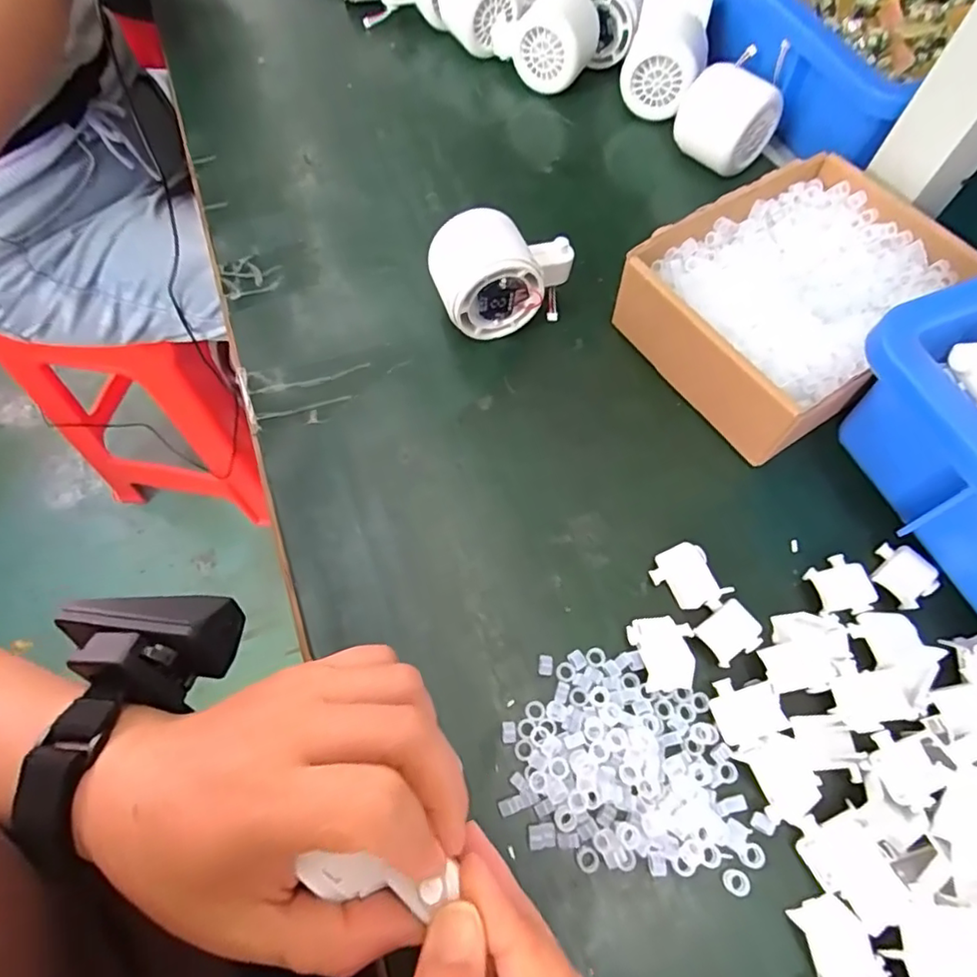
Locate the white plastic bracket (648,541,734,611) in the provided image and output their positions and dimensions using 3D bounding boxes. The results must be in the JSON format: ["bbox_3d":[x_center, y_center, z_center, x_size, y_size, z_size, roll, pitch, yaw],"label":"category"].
[{"bbox_3d":[0.099,0.043,0.288,0.029,0.011,0.032,-21,66,-10],"label":"white plastic bracket"}]

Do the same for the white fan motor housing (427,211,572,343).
[{"bbox_3d":[0.009,-0.130,0.348,0.082,0.056,0.047,-16,65,-8],"label":"white fan motor housing"}]

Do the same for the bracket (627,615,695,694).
[{"bbox_3d":[0.083,0.077,0.273,0.028,0.004,0.034,-8,64,-4],"label":"bracket"}]

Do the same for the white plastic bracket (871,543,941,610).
[{"bbox_3d":[0.207,0.043,0.292,0.027,0.006,0.030,-33,69,-15],"label":"white plastic bracket"}]

